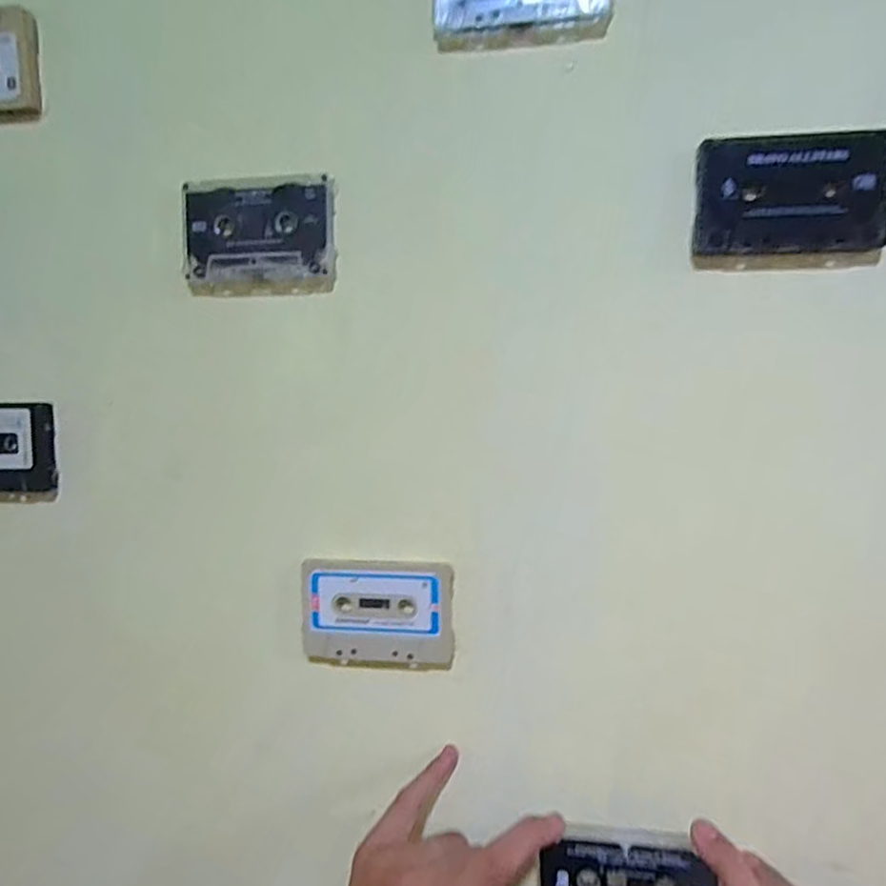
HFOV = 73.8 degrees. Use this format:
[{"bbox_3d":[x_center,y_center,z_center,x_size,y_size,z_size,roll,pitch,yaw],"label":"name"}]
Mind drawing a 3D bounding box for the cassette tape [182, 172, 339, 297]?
[{"bbox_3d":[-0.121,-0.134,0.383,0.104,0.070,0.013,0,5,8],"label":"cassette tape"}]

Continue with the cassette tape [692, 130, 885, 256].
[{"bbox_3d":[0.196,-0.141,0.332,0.099,0.063,0.012,0,5,10],"label":"cassette tape"}]

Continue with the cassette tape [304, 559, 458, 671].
[{"bbox_3d":[-0.043,0.114,0.391,0.099,0.074,0.015,0,5,8],"label":"cassette tape"}]

